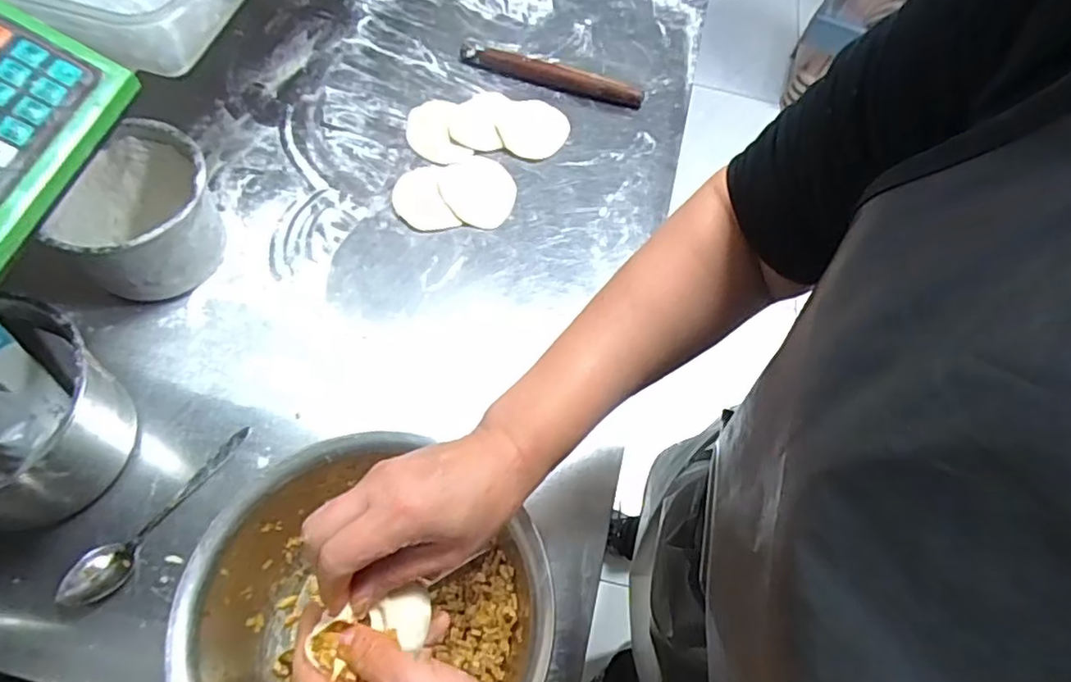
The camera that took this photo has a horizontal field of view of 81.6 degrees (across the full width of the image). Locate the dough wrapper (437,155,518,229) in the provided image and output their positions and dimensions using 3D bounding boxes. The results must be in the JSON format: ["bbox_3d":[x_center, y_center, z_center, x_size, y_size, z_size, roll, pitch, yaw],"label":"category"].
[{"bbox_3d":[-0.069,-0.186,0.752,0.090,0.008,0.105,-25,67,-15],"label":"dough wrapper"}]

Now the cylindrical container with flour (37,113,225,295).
[{"bbox_3d":[-0.393,-0.123,0.633,0.139,0.112,0.151,28,65,10],"label":"cylindrical container with flour"}]

